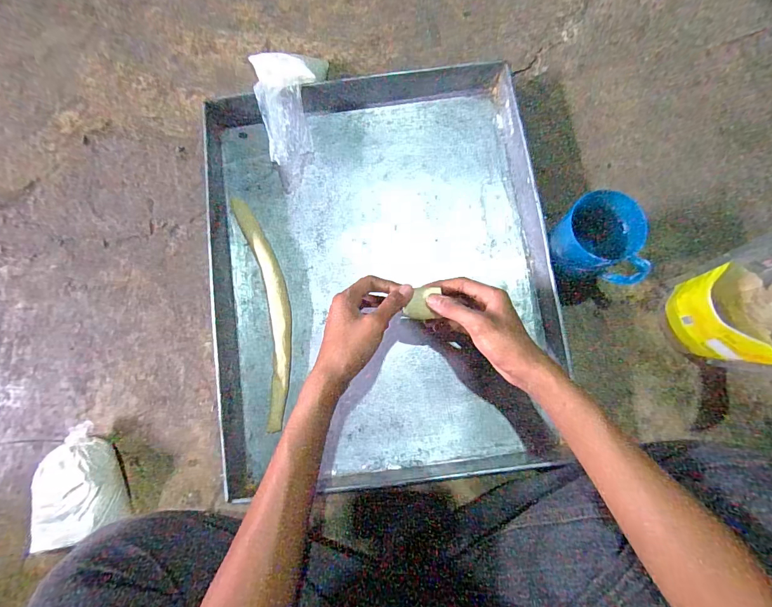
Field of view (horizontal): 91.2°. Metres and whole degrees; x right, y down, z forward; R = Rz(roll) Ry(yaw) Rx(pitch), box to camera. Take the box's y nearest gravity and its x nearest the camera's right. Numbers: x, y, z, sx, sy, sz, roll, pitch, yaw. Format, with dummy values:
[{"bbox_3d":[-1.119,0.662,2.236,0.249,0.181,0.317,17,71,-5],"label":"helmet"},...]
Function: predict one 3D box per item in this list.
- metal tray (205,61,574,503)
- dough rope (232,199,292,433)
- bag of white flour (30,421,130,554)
[{"bbox_3d":[-0.009,-0.047,0.492,0.439,0.045,0.542,-6,82,0],"label":"metal tray"},{"bbox_3d":[-0.153,0.006,0.494,0.050,0.019,0.304,-12,82,0],"label":"dough rope"},{"bbox_3d":[-0.373,0.215,0.453,0.098,0.044,0.127,-17,80,-3],"label":"bag of white flour"}]

